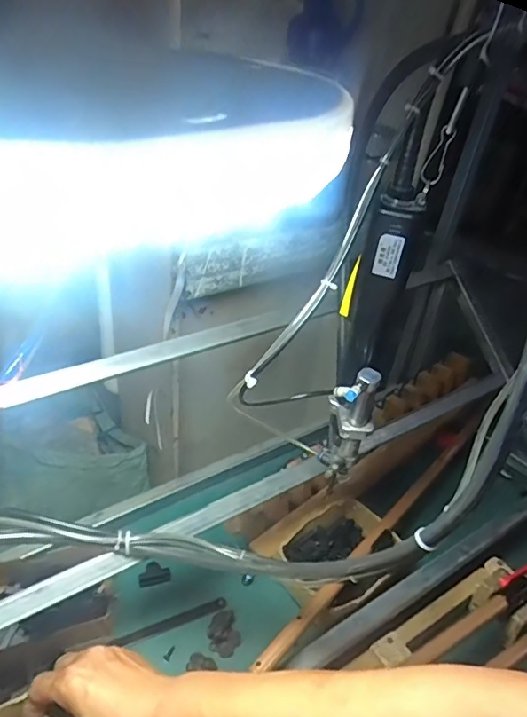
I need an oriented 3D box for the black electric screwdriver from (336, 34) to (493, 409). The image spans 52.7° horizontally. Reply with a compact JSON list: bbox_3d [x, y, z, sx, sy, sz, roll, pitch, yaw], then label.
[{"bbox_3d":[0.090,-0.076,0.395,0.052,0.239,0.059,14,37,9],"label":"black electric screwdriver"}]

